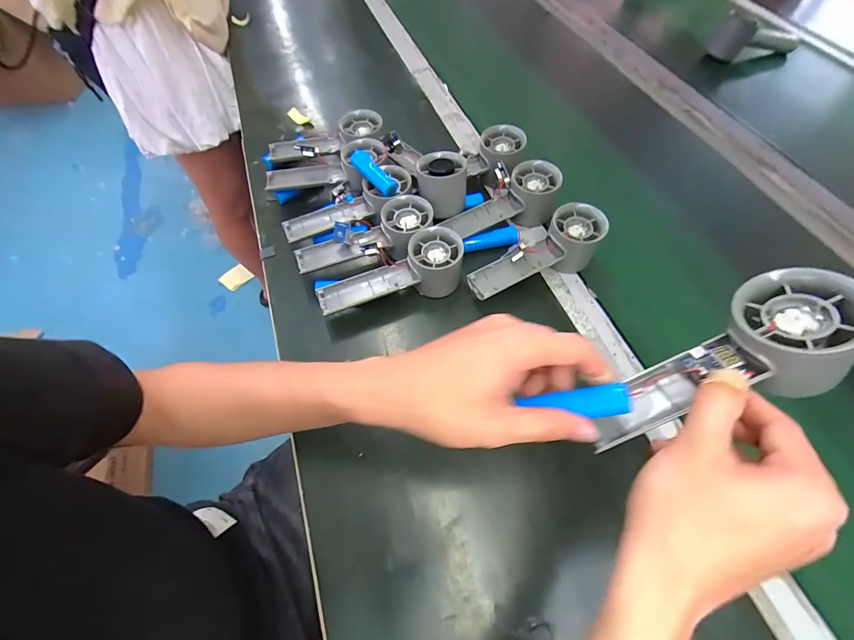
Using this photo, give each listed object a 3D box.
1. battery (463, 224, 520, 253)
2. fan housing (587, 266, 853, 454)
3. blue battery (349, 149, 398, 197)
[{"bbox_3d":[0.075,-0.096,0.433,0.069,0.017,0.017,-11,61,-5],"label":"battery"},{"bbox_3d":[0.170,0.031,0.217,0.150,0.049,0.063,-33,62,12],"label":"fan housing"},{"bbox_3d":[-0.061,-0.172,0.419,0.024,0.023,0.071,-42,83,-20],"label":"blue battery"}]

